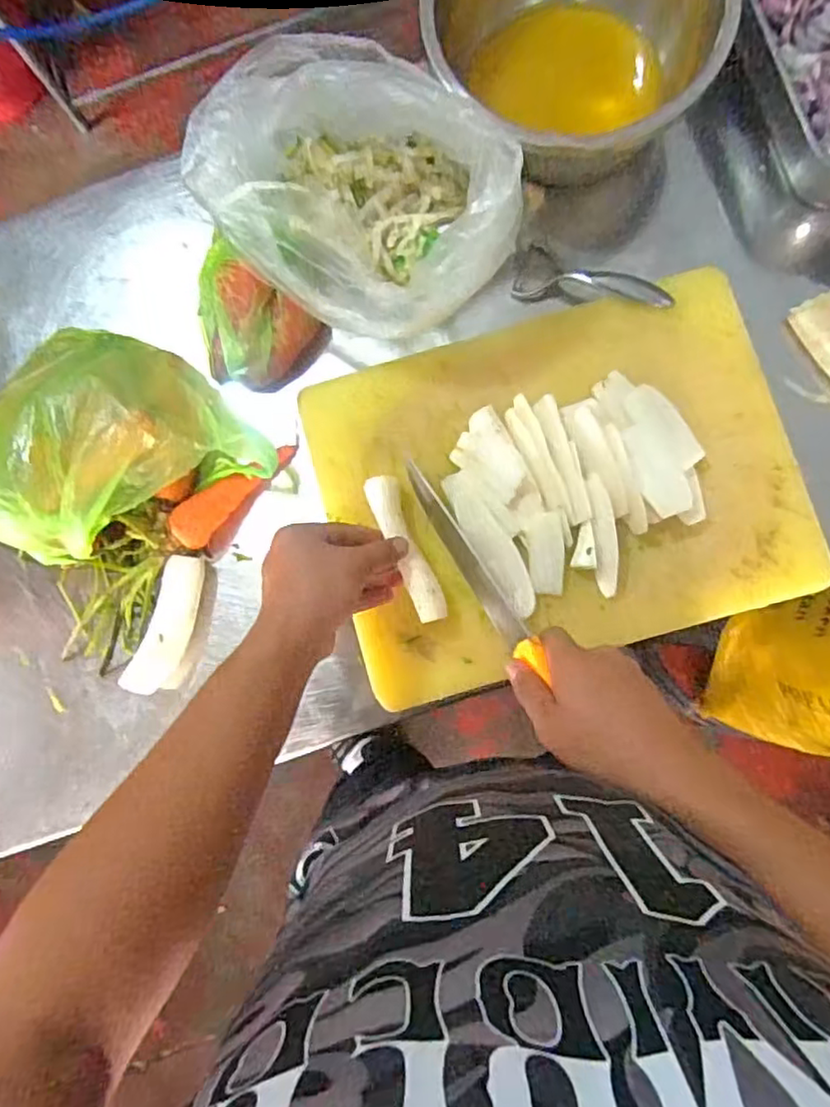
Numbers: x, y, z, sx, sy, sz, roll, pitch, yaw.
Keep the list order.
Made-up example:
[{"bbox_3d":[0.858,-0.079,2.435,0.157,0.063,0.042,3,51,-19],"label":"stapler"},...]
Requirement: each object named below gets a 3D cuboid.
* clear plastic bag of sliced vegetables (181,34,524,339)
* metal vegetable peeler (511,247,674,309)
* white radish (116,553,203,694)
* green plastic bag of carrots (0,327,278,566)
[{"bbox_3d":[-0.049,-0.293,0.536,0.271,0.142,0.188,39,88,7],"label":"clear plastic bag of sliced vegetables"},{"bbox_3d":[0.163,-0.249,0.594,0.138,0.030,0.046,13,85,6],"label":"metal vegetable peeler"},{"bbox_3d":[-0.218,0.064,0.578,0.038,0.031,0.123,18,86,6],"label":"white radish"},{"bbox_3d":[-0.267,-0.078,0.568,0.234,0.091,0.217,32,88,7],"label":"green plastic bag of carrots"}]

